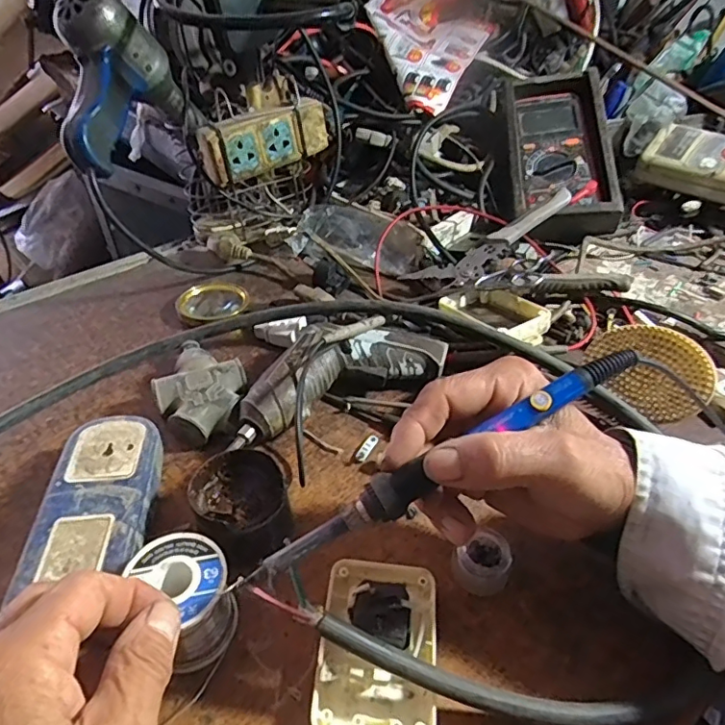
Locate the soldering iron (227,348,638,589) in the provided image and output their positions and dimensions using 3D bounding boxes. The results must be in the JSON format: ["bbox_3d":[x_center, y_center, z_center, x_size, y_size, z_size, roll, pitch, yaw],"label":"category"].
[{"bbox_3d":[0.039,0.049,0.252,0.211,0.019,0.018,-30,47,-4],"label":"soldering iron"}]

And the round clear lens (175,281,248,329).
[{"bbox_3d":[-0.146,-0.060,0.527,0.063,0.017,0.070,12,44,15],"label":"round clear lens"}]

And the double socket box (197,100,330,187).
[{"bbox_3d":[-0.098,-0.232,0.562,0.140,0.057,0.027,-25,47,-23],"label":"double socket box"}]

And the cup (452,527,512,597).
[{"bbox_3d":[0.072,0.120,0.321,0.031,0.019,0.031,-1,42,1],"label":"cup"}]

